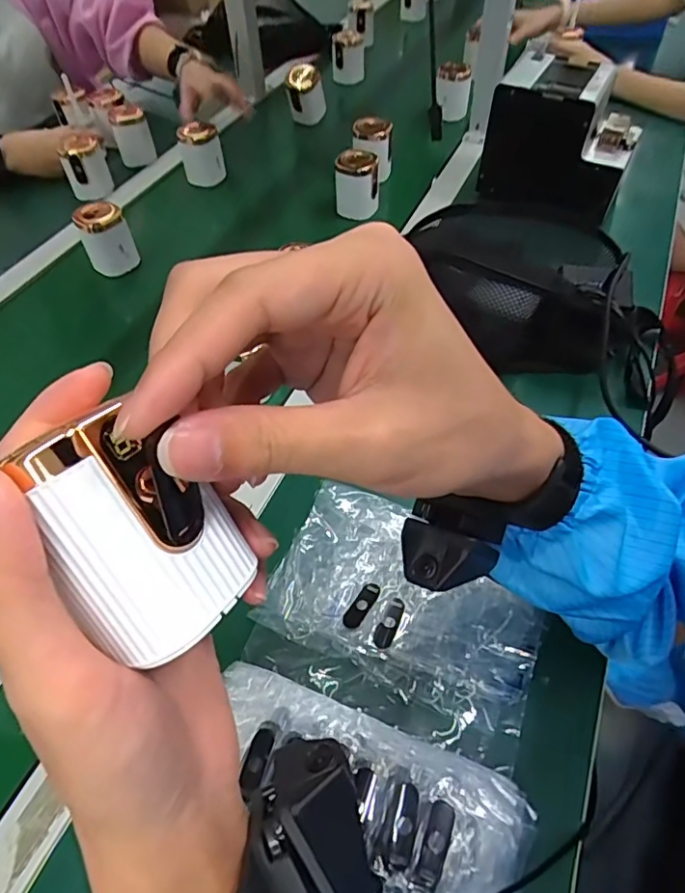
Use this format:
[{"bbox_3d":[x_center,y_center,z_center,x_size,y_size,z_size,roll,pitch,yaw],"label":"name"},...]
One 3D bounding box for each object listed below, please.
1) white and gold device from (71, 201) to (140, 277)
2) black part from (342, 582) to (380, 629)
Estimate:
[{"bbox_3d":[-0.305,-0.268,0.707,0.056,0.082,0.044,-25,55,-16],"label":"white and gold device"},{"bbox_3d":[0.014,0.121,0.418,0.014,0.004,0.038,31,73,23],"label":"black part"}]

